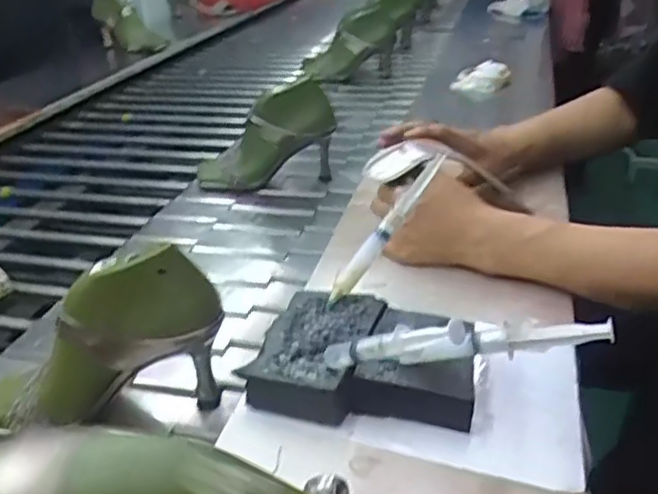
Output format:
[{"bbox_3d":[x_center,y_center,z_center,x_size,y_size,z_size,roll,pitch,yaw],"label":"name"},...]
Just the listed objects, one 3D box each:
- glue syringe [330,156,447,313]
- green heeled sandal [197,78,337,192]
[{"bbox_3d":[0.045,-0.013,0.565,0.020,0.154,0.012,29,12,-32],"label":"glue syringe"},{"bbox_3d":[-0.095,-0.162,1.020,0.206,0.153,0.068,-7,28,-8],"label":"green heeled sandal"}]

